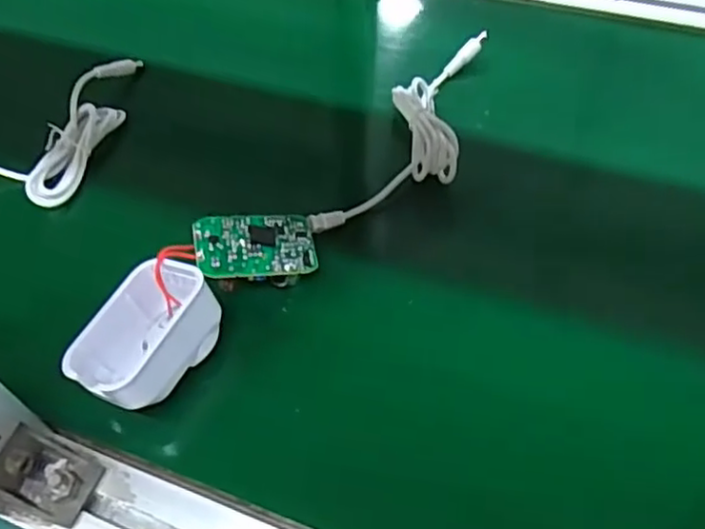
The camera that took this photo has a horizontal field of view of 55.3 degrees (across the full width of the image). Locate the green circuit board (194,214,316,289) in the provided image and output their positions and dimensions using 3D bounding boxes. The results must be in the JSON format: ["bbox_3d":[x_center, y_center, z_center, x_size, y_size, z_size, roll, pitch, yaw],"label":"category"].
[{"bbox_3d":[-0.051,-0.008,0.351,0.061,0.012,0.039,-5,57,-19],"label":"green circuit board"}]

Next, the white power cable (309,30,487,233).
[{"bbox_3d":[0.043,-0.081,0.407,0.057,0.023,0.186,19,57,18],"label":"white power cable"}]

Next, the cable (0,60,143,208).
[{"bbox_3d":[-0.197,-0.092,0.444,0.090,0.034,0.135,15,55,15],"label":"cable"}]

